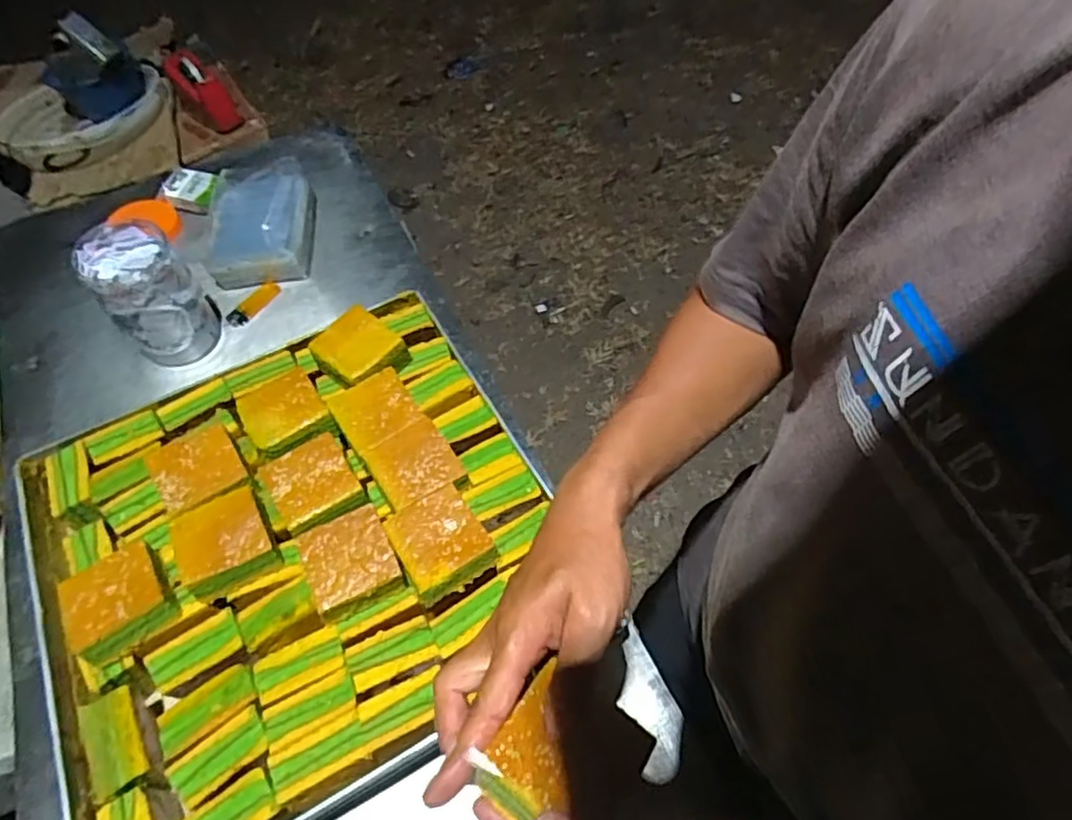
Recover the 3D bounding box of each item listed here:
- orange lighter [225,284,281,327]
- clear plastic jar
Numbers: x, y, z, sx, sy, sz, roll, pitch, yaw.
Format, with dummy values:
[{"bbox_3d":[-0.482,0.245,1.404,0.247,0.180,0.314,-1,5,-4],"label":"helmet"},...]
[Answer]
[{"bbox_3d":[-0.369,-0.139,0.848,0.029,0.011,0.080,27,61,16],"label":"orange lighter"},{"bbox_3d":[-0.452,-0.133,0.770,0.100,0.151,0.093,-2,57,3],"label":"clear plastic jar"}]

